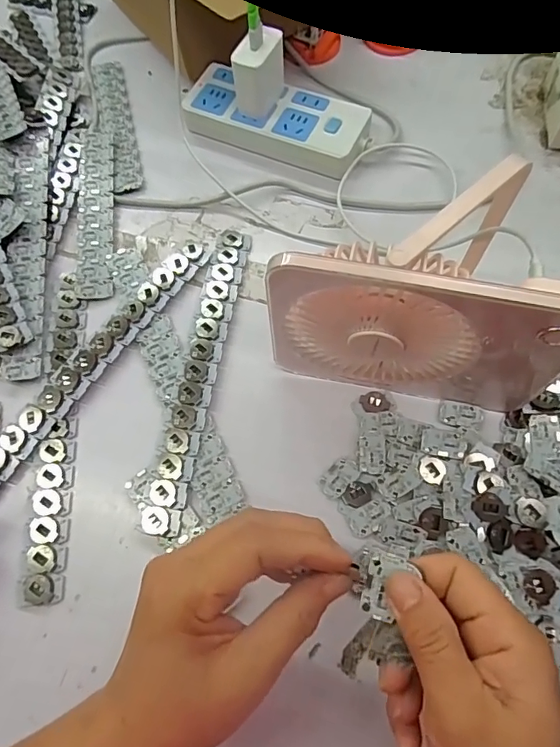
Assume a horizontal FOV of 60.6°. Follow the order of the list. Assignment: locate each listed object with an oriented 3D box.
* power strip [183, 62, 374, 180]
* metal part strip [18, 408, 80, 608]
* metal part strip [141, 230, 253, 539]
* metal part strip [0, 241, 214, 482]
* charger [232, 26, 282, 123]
[{"bbox_3d":[-0.002,-0.235,0.449,0.167,0.028,0.074,23,70,11],"label":"power strip"},{"bbox_3d":[-0.157,0.090,0.329,0.028,0.006,0.124,-4,67,1],"label":"metal part strip"},{"bbox_3d":[-0.058,-0.007,0.362,0.026,0.005,0.247,13,67,-4],"label":"metal part strip"},{"bbox_3d":[-0.140,-0.015,0.367,0.028,0.009,0.248,37,72,4],"label":"metal part strip"},{"bbox_3d":[-0.018,-0.263,0.419,0.026,0.057,0.045,25,71,12],"label":"charger"}]

